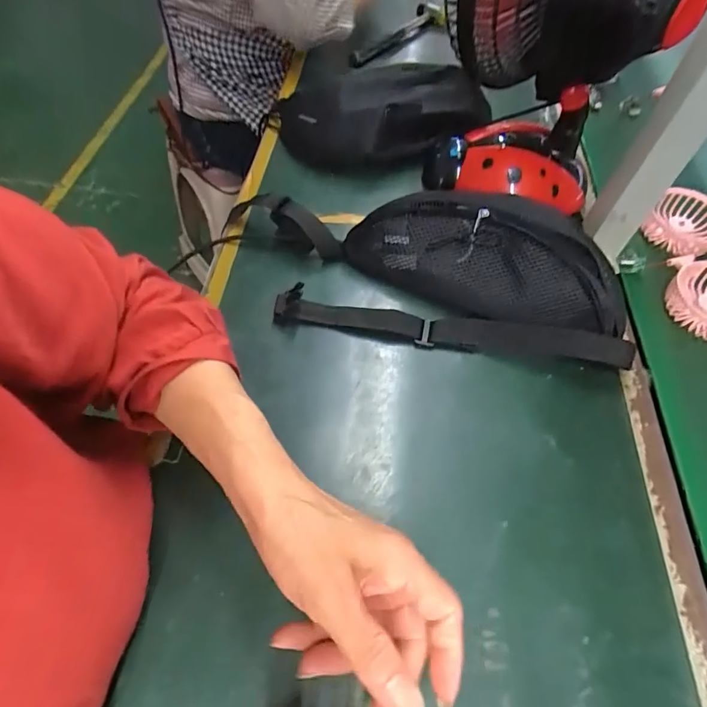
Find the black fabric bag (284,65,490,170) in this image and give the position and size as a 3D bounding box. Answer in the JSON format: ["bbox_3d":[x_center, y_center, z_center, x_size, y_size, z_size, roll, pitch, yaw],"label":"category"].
[{"bbox_3d":[0.029,-0.310,0.594,0.277,0.109,0.113,-2,56,20],"label":"black fabric bag"}]

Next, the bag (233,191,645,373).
[{"bbox_3d":[0.065,-0.097,0.447,0.392,0.085,0.165,9,58,6],"label":"bag"}]

